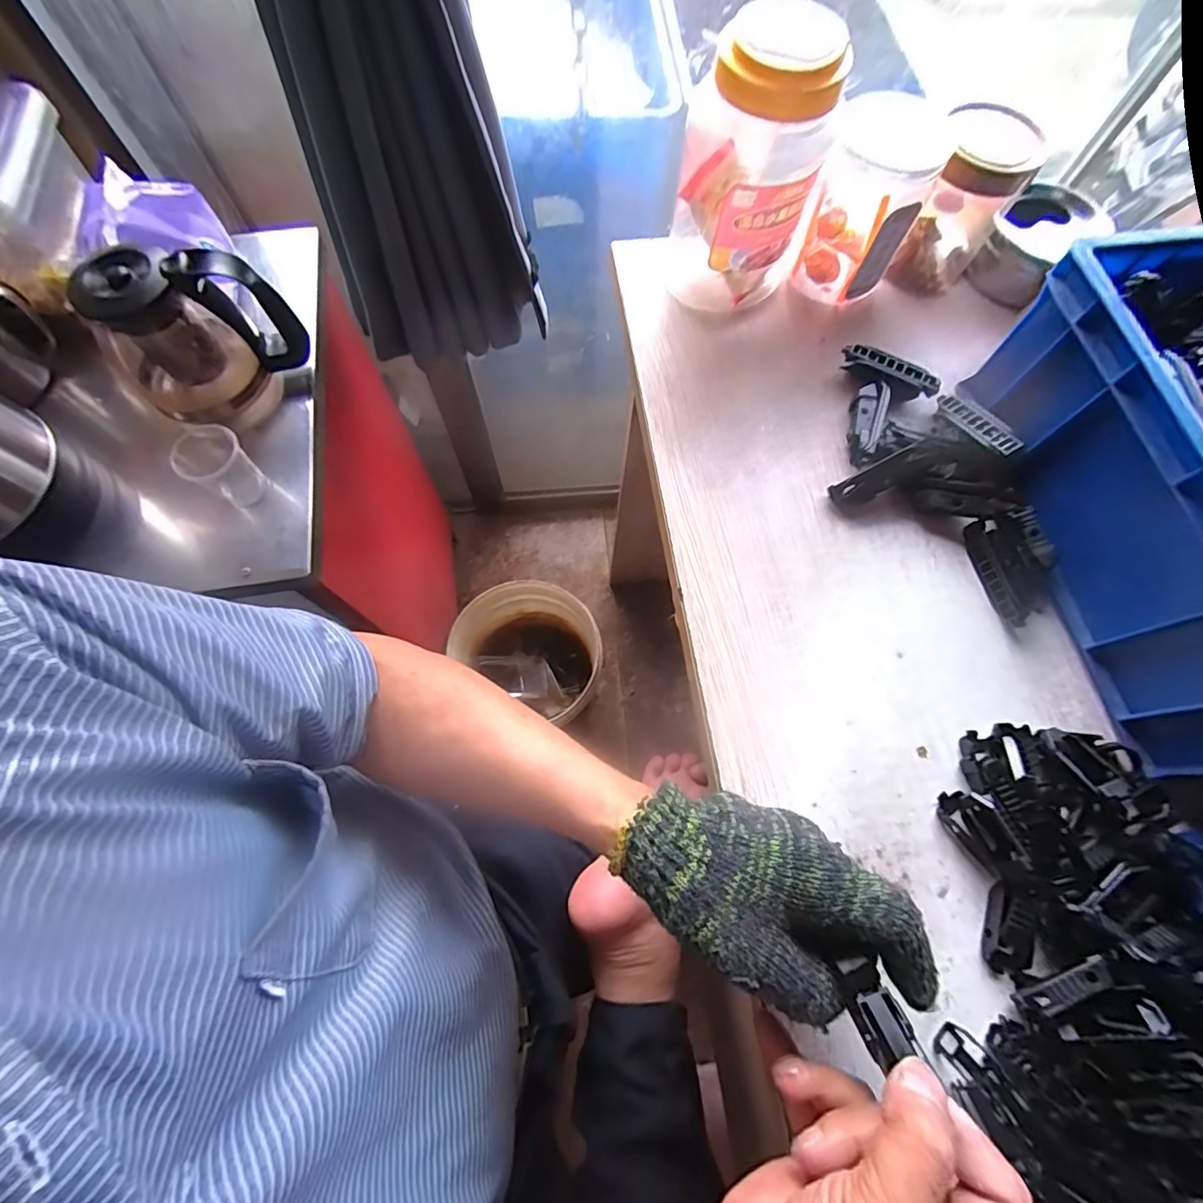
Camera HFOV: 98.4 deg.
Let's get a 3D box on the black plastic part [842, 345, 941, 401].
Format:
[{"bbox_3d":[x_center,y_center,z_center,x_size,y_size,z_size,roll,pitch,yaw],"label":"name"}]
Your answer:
[{"bbox_3d":[0.235,-0.185,0.428,0.078,0.026,0.018,28,72,8],"label":"black plastic part"}]

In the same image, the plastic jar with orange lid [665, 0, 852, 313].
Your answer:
[{"bbox_3d":[0.112,-0.323,0.400,0.100,0.183,0.086,11,70,3],"label":"plastic jar with orange lid"}]

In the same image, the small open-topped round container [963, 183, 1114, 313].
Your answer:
[{"bbox_3d":[0.384,-0.316,0.464,0.080,0.059,0.067,-38,76,-14],"label":"small open-topped round container"}]

